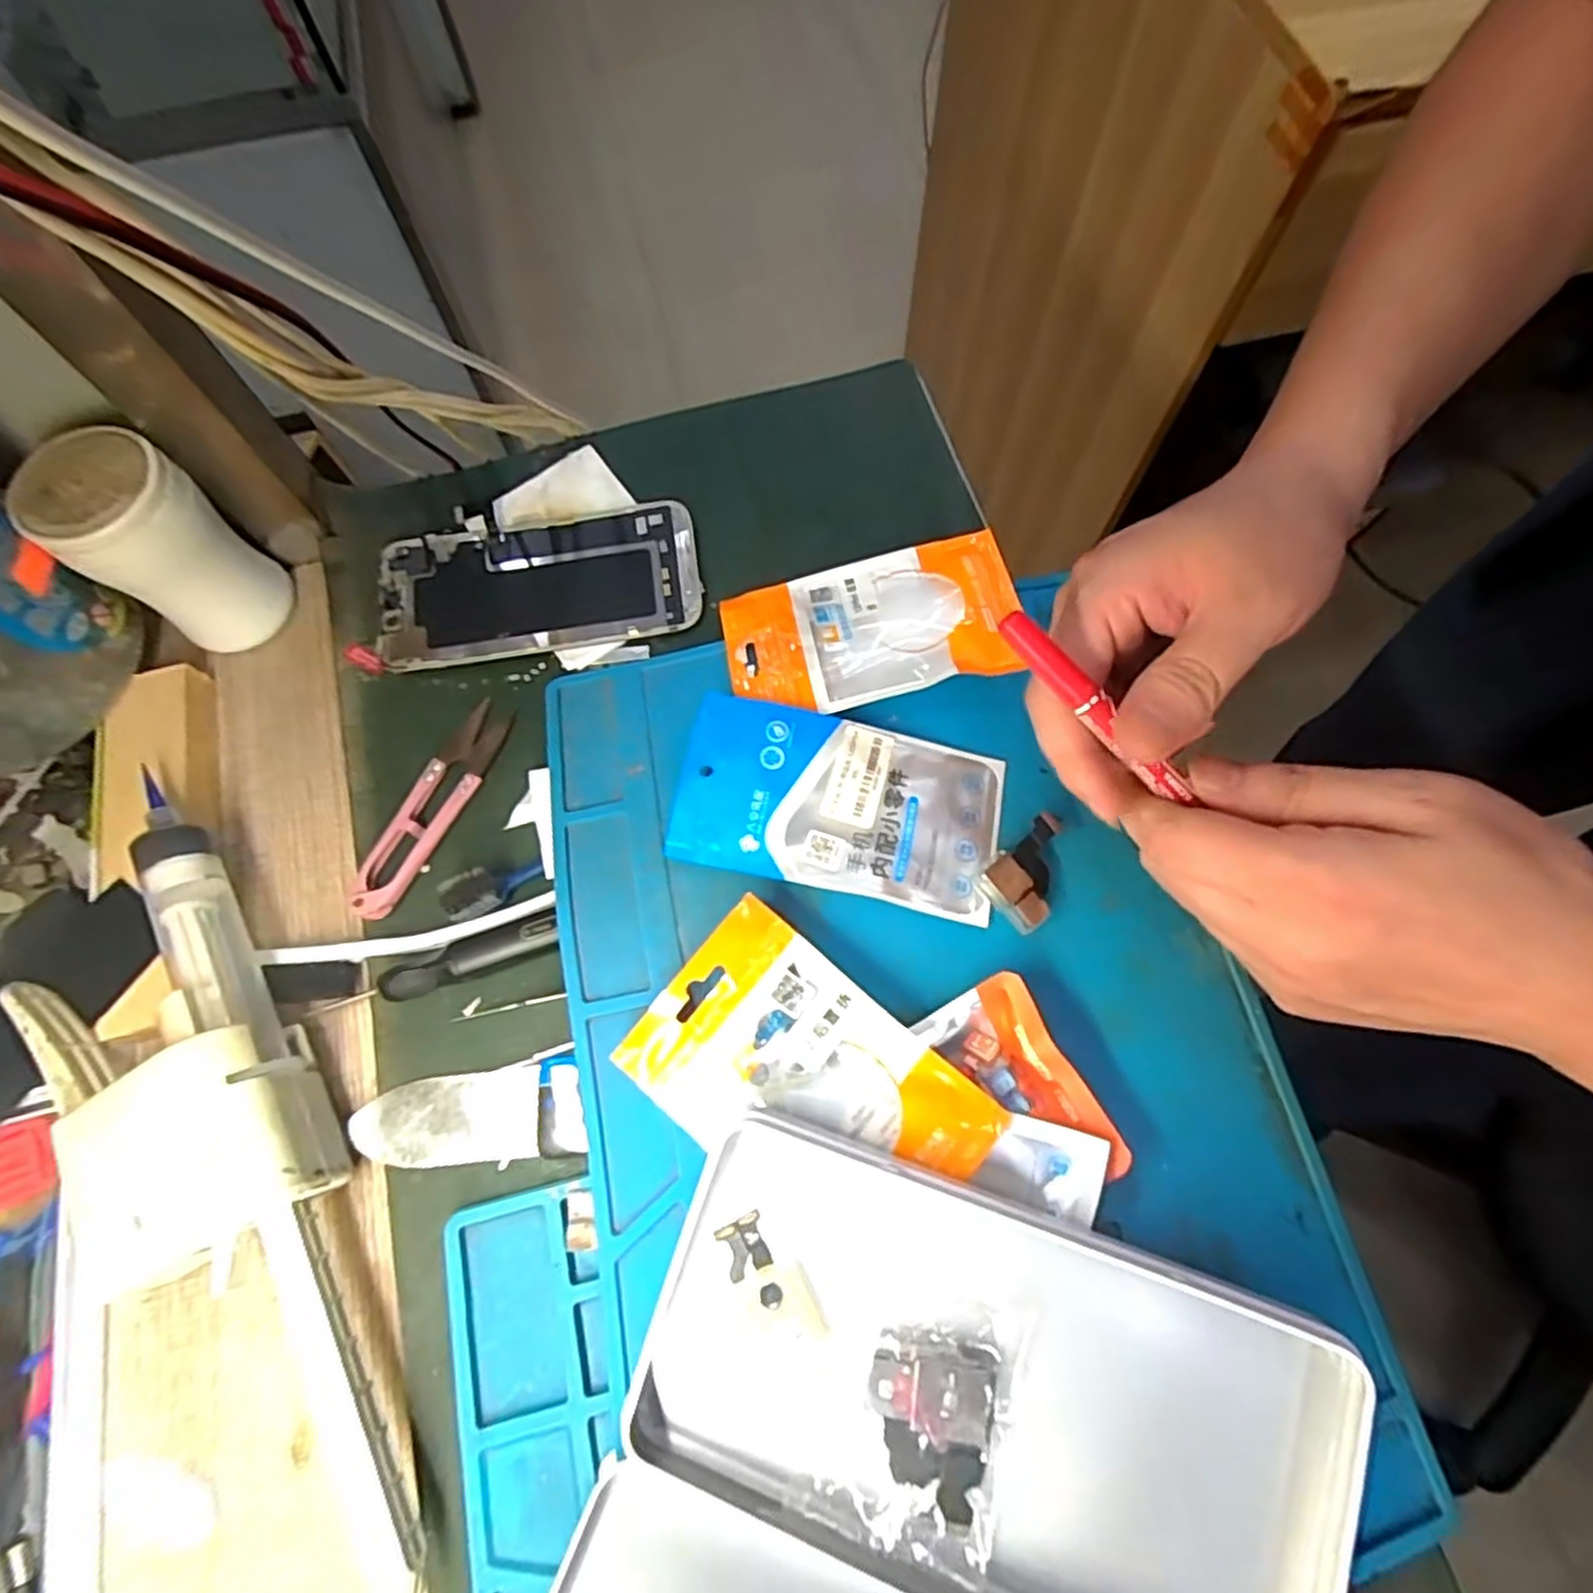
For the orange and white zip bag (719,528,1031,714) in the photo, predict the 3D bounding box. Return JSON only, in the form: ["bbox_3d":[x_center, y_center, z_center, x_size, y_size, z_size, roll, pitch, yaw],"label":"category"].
[{"bbox_3d":[0.032,-0.072,0.319,0.121,0.019,0.070,-10,70,-3],"label":"orange and white zip bag"}]

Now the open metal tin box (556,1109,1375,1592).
[{"bbox_3d":[0.041,0.210,0.198,0.193,0.080,0.190,18,71,7],"label":"open metal tin box"}]

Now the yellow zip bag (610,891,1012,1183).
[{"bbox_3d":[0.002,0.097,0.258,0.112,0.007,0.072,39,83,13],"label":"yellow zip bag"}]

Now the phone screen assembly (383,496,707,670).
[{"bbox_3d":[-0.118,-0.099,0.351,0.145,0.008,0.071,-8,70,-2],"label":"phone screen assembly"}]

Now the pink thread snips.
[{"bbox_3d":[-0.150,0.003,0.313,0.021,0.009,0.099,21,72,8],"label":"pink thread snips"}]

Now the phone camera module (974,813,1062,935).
[{"bbox_3d":[0.091,0.028,0.288,0.041,0.008,0.029,-40,75,-13],"label":"phone camera module"}]

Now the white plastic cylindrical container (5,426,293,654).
[{"bbox_3d":[-0.262,-0.102,0.319,0.049,0.085,0.052,0,70,1],"label":"white plastic cylindrical container"}]

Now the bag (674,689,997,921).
[{"bbox_3d":[0.016,0.003,0.294,0.124,0.009,0.069,11,71,4],"label":"bag"}]

